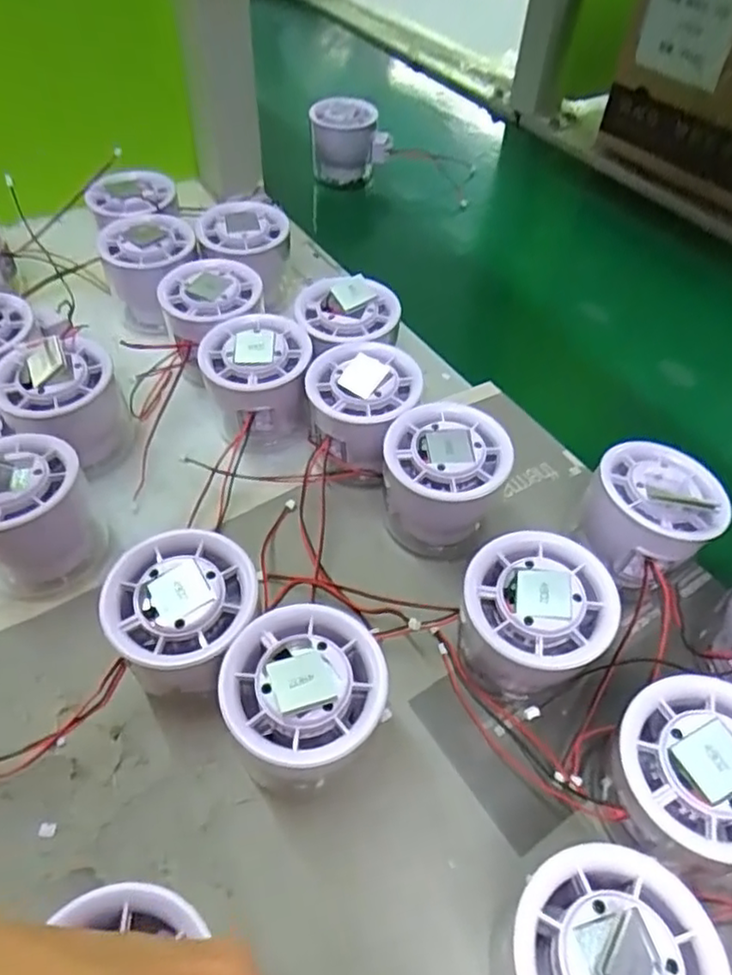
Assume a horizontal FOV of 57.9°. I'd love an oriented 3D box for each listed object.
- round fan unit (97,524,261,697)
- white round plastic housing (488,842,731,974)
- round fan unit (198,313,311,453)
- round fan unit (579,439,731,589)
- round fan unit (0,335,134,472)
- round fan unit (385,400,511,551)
[{"bbox_3d":[-0.070,0.057,0.270,0.054,0.056,0.056,0,50,0],"label":"round fan unit"},{"bbox_3d":[0.071,0.147,0.202,0.057,0.054,0.056,-28,57,-23],"label":"white round plastic housing"},{"bbox_3d":[-0.057,-0.054,0.358,0.054,0.053,0.052,0,50,0],"label":"round fan unit"},{"bbox_3d":[0.130,0.017,0.309,0.054,0.055,0.053,0,50,0],"label":"round fan unit"},{"bbox_3d":[-0.156,-0.042,0.344,0.057,0.062,0.056,-28,55,-21],"label":"round fan unit"},{"bbox_3d":[0.037,0.002,0.319,0.054,0.061,0.058,0,50,0],"label":"round fan unit"}]

